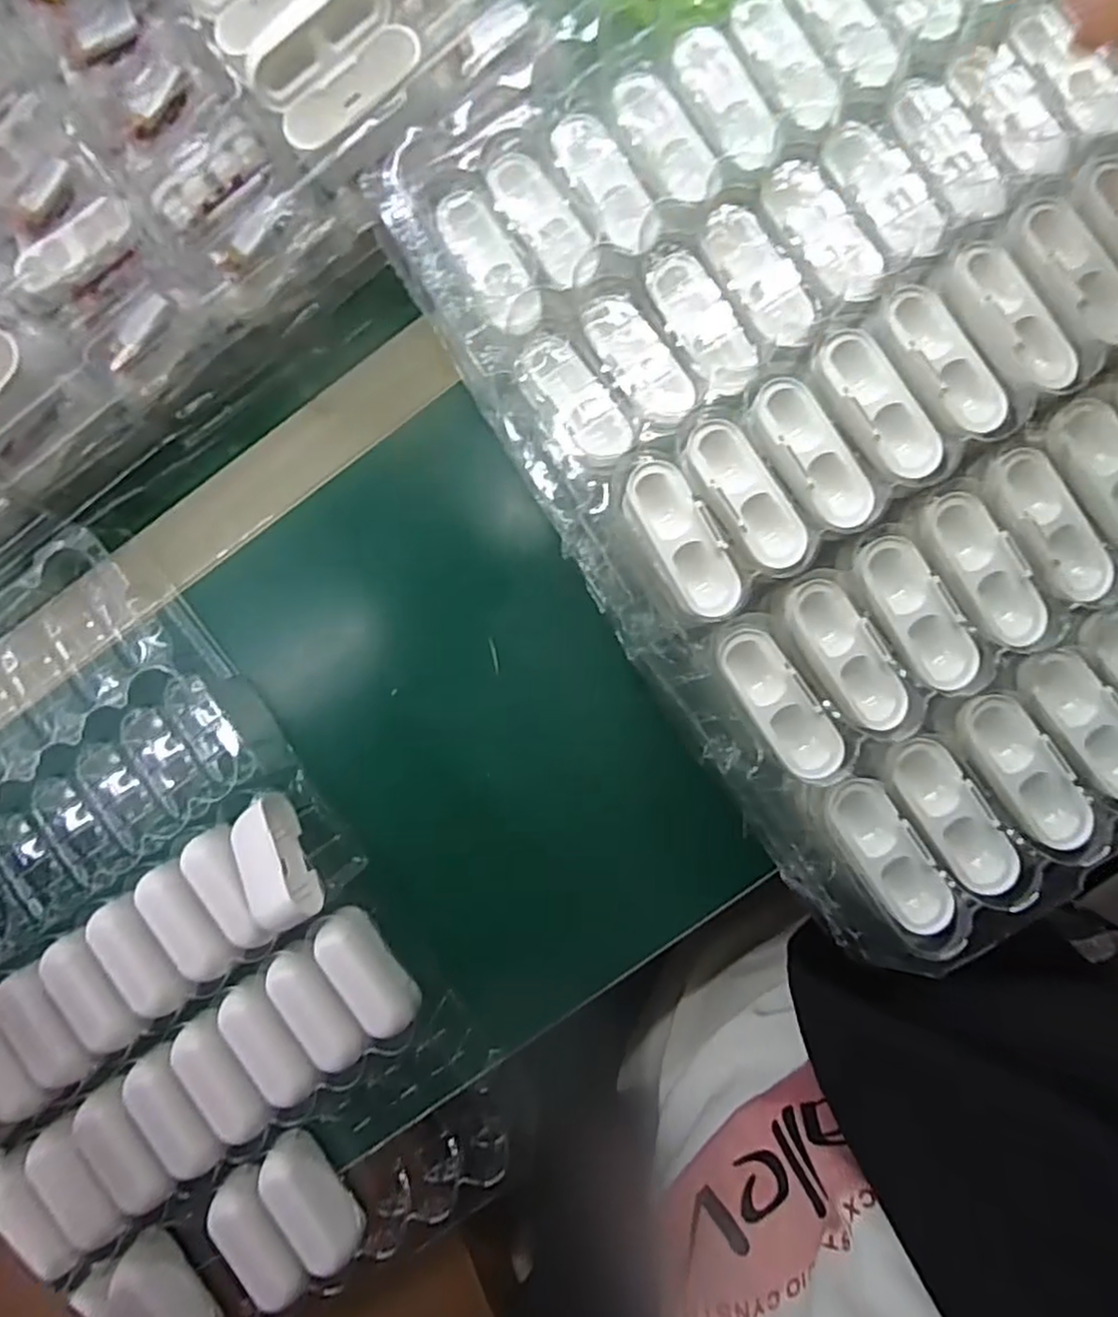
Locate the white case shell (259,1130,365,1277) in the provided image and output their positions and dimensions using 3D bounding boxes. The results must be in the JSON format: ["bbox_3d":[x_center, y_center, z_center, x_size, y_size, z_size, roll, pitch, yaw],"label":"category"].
[{"bbox_3d":[-0.122,0.268,0.342,0.027,0.019,0.062,-38,86,3],"label":"white case shell"}]

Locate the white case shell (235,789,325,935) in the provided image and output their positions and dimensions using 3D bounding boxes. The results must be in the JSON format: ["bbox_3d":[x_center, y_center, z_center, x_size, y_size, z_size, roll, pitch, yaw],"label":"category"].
[{"bbox_3d":[-0.141,0.099,0.340,0.029,0.021,0.065,-27,67,3],"label":"white case shell"}]

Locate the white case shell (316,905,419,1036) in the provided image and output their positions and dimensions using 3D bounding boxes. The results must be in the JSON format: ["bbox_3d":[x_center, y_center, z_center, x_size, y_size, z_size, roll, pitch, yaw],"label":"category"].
[{"bbox_3d":[-0.092,0.153,0.341,0.028,0.022,0.061,-38,86,3],"label":"white case shell"}]

